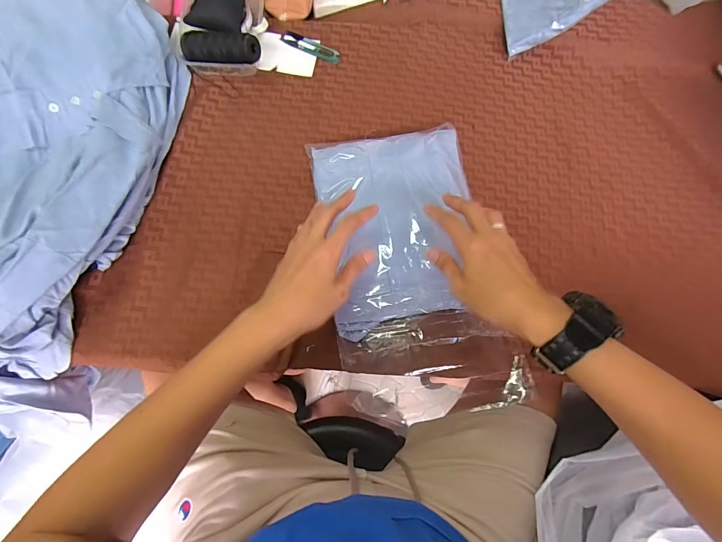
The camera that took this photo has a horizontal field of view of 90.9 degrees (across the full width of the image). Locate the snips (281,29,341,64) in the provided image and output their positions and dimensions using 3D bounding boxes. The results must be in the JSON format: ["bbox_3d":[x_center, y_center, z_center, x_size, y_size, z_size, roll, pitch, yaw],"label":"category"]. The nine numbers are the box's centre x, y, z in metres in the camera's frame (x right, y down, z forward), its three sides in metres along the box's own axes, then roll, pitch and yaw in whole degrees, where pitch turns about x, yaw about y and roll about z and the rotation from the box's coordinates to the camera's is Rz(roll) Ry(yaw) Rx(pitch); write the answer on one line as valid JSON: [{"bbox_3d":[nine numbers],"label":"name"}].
[{"bbox_3d":[-0.082,-0.361,0.575,0.104,0.006,0.025,26,74,7],"label":"snips"}]

